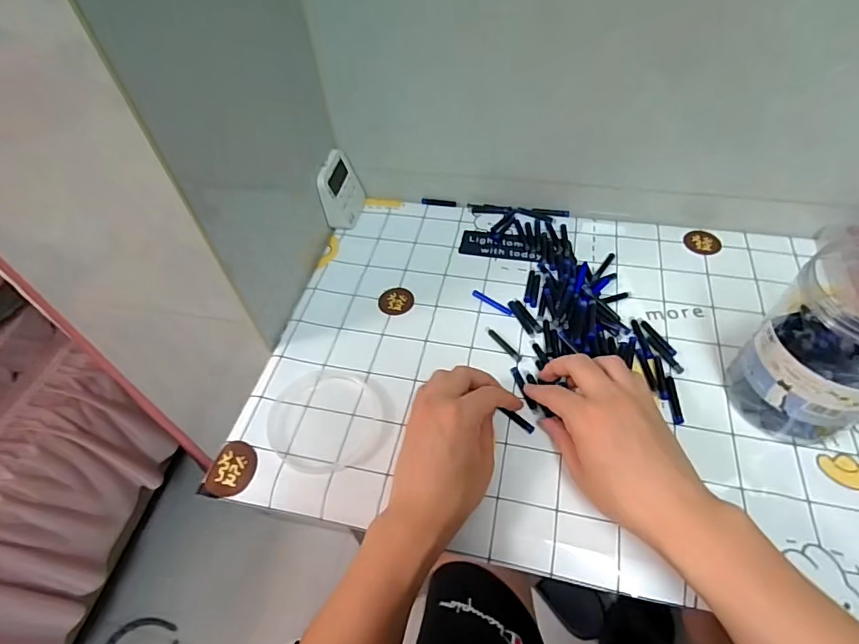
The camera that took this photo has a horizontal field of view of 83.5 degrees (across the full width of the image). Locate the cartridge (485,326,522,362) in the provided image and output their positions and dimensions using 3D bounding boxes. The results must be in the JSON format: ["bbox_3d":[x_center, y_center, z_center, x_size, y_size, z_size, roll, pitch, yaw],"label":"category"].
[{"bbox_3d":[0.076,0.022,0.493,0.007,0.004,0.051,-32,56,-20],"label":"cartridge"}]

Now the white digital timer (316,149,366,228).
[{"bbox_3d":[-0.112,-0.169,0.615,0.038,0.079,0.074,-2,51,3],"label":"white digital timer"}]

